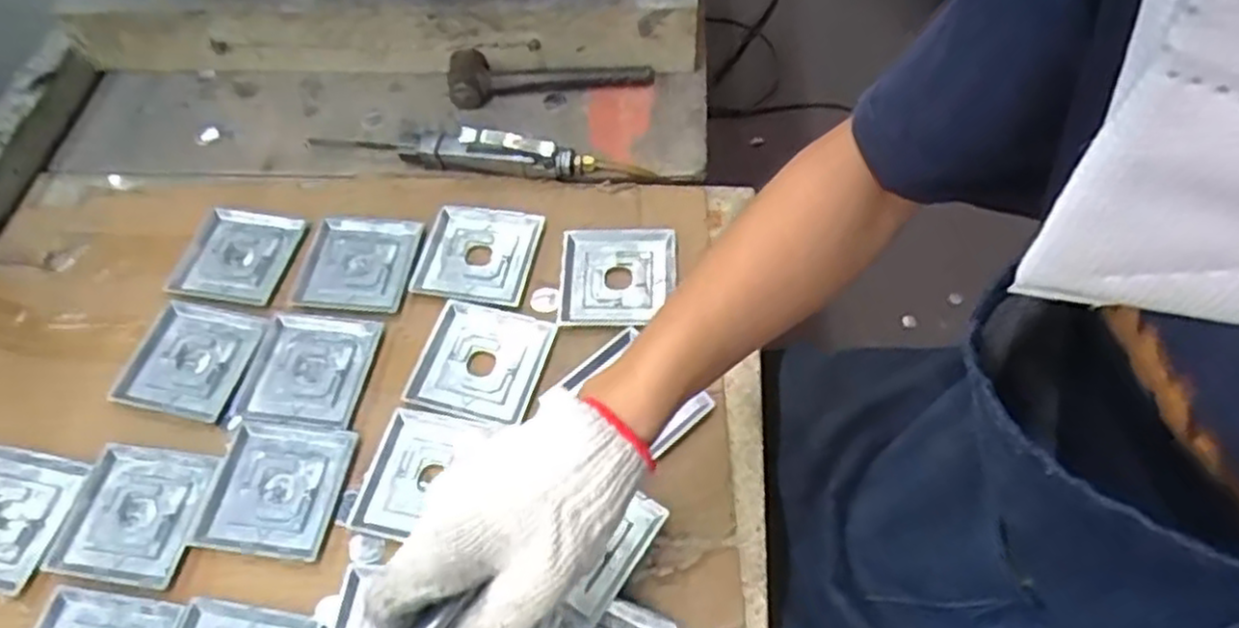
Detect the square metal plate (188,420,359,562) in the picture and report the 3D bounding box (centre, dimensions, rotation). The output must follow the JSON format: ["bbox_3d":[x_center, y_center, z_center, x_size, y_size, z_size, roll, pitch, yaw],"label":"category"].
[{"bbox_3d":[-0.237,0.119,0.528,0.090,0.004,0.092,3,57,7],"label":"square metal plate"}]

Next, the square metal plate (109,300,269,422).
[{"bbox_3d":[-0.329,0.033,0.590,0.096,0.011,0.091,9,58,11],"label":"square metal plate"}]

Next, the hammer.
[{"bbox_3d":[-0.068,-0.226,0.722,0.190,0.035,0.049,1,57,6],"label":"hammer"}]

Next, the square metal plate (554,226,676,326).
[{"bbox_3d":[-0.002,-0.032,0.608,0.091,0.010,0.089,1,57,5],"label":"square metal plate"}]

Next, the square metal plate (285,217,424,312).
[{"bbox_3d":[-0.214,-0.042,0.628,0.090,0.011,0.088,4,57,8],"label":"square metal plate"}]

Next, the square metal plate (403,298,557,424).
[{"bbox_3d":[-0.102,0.031,0.572,0.090,0.006,0.091,11,58,12],"label":"square metal plate"}]

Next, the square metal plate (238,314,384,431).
[{"bbox_3d":[-0.232,0.040,0.579,0.085,0.005,0.091,3,57,7],"label":"square metal plate"}]

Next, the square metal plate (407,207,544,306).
[{"bbox_3d":[-0.115,-0.052,0.624,0.092,0.009,0.088,7,58,10],"label":"square metal plate"}]

